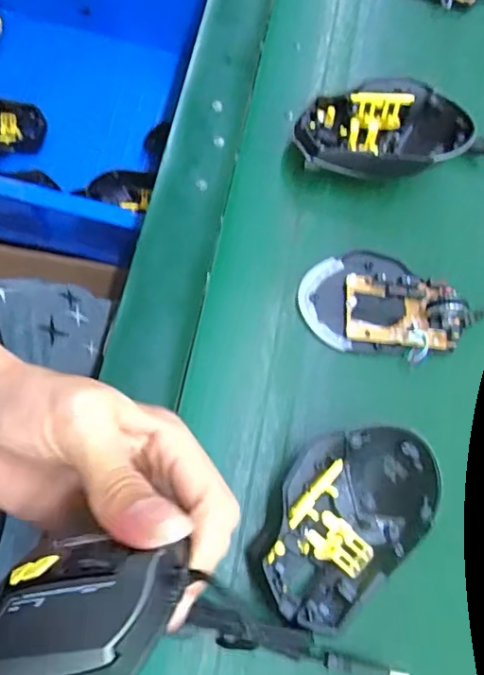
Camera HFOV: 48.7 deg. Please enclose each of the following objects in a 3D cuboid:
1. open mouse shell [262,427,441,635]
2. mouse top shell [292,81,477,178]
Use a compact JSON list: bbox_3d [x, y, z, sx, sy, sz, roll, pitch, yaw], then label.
[{"bbox_3d":[0.056,0.099,0.301,0.112,0.036,0.073,-40,82,-18],"label":"open mouse shell"},{"bbox_3d":[0.098,-0.146,0.385,0.118,0.046,0.072,6,71,-5],"label":"mouse top shell"}]

